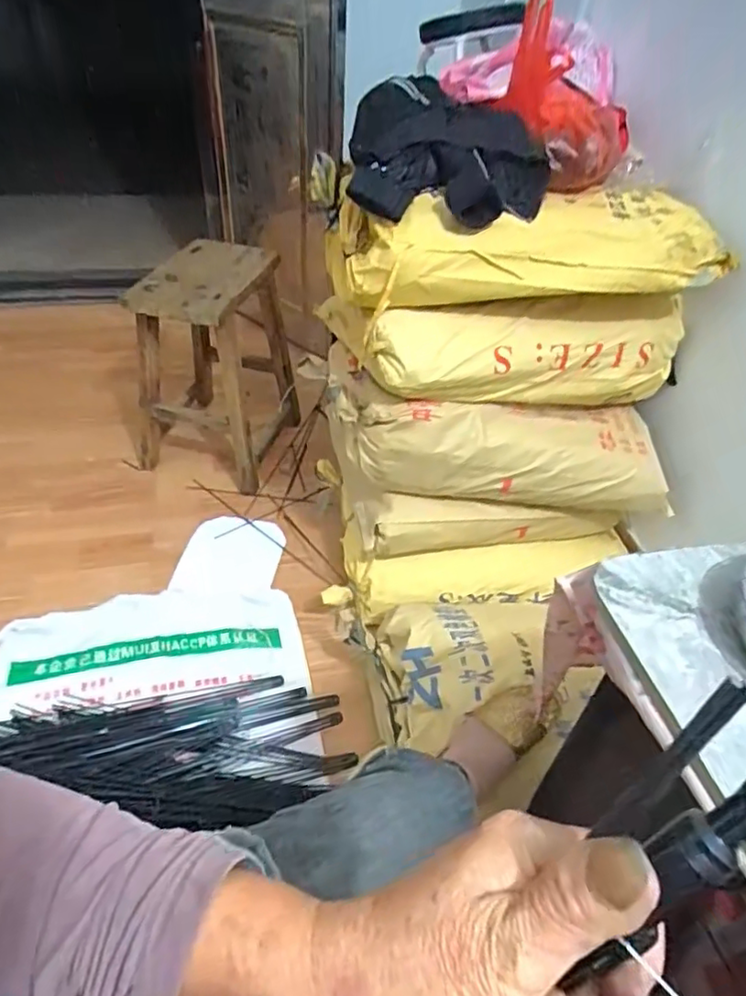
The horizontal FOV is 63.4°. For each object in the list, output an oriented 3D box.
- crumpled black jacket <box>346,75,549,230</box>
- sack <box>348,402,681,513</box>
[{"bbox_3d":[0.115,-0.524,0.952,0.313,0.168,0.224,-2,42,-8],"label":"crumpled black jacket"},{"bbox_3d":[0.265,-0.092,1.137,0.590,0.172,0.155,4,40,-14],"label":"sack"}]

